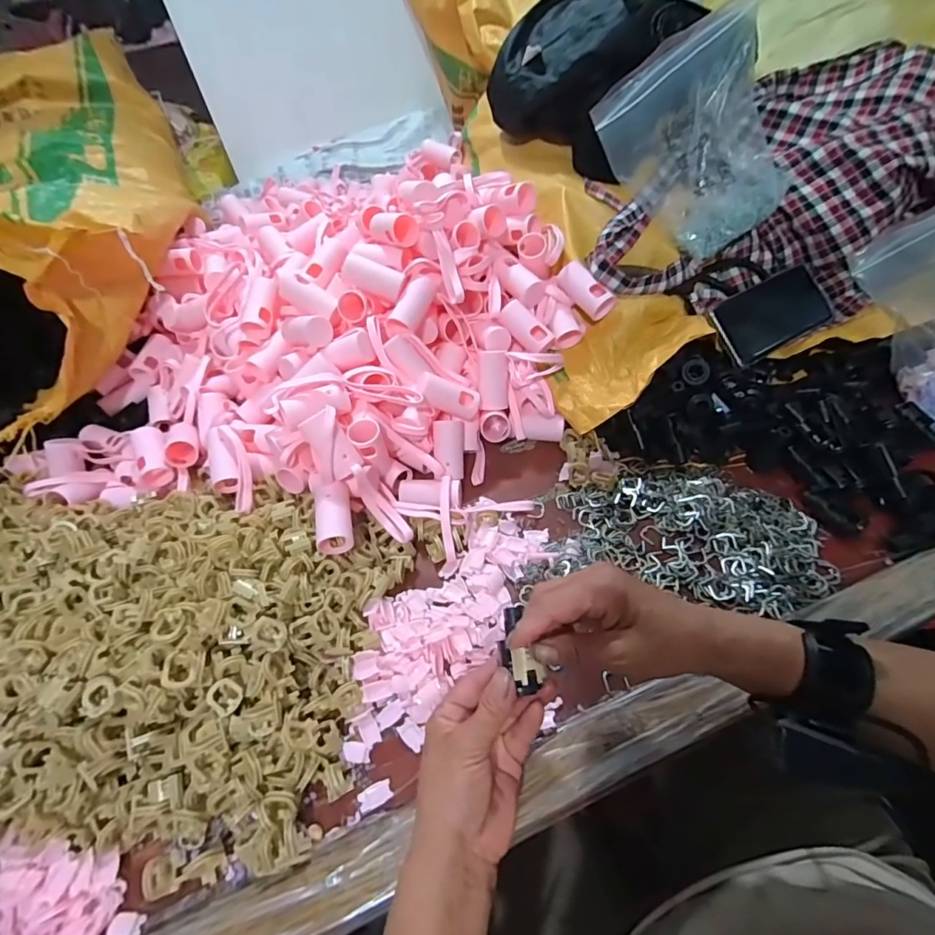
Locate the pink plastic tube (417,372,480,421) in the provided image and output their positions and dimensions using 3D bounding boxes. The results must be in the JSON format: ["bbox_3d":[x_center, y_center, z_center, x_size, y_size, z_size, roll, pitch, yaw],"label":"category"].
[{"bbox_3d":[-0.020,-0.073,0.495,0.068,0.029,0.030,21,47,-28],"label":"pink plastic tube"}]

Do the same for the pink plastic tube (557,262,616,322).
[{"bbox_3d":[0.126,-0.190,0.515,0.028,0.028,0.068,-39,82,-21],"label":"pink plastic tube"}]

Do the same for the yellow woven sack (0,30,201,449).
[{"bbox_3d":[-0.664,-0.349,0.696,0.469,0.210,0.810,-22,54,-11],"label":"yellow woven sack"}]

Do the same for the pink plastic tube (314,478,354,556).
[{"bbox_3d":[-0.123,0.047,0.444,0.033,0.030,0.063,3,63,-19],"label":"pink plastic tube"}]

